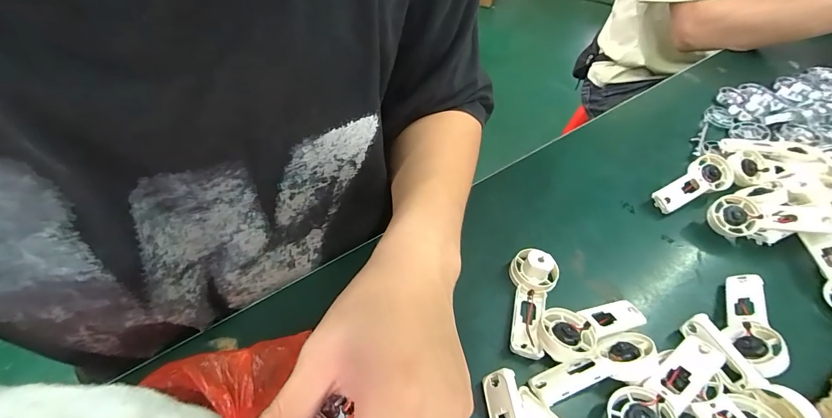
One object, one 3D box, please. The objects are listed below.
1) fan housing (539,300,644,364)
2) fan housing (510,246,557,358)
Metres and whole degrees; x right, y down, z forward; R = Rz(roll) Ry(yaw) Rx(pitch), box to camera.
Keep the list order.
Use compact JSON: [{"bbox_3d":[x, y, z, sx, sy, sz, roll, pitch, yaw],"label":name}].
[{"bbox_3d":[0.133,0.088,0.280,0.088,0.020,0.037,-13,54,-15],"label":"fan housing"},{"bbox_3d":[0.090,0.074,0.297,0.038,0.028,0.085,20,53,10],"label":"fan housing"}]

